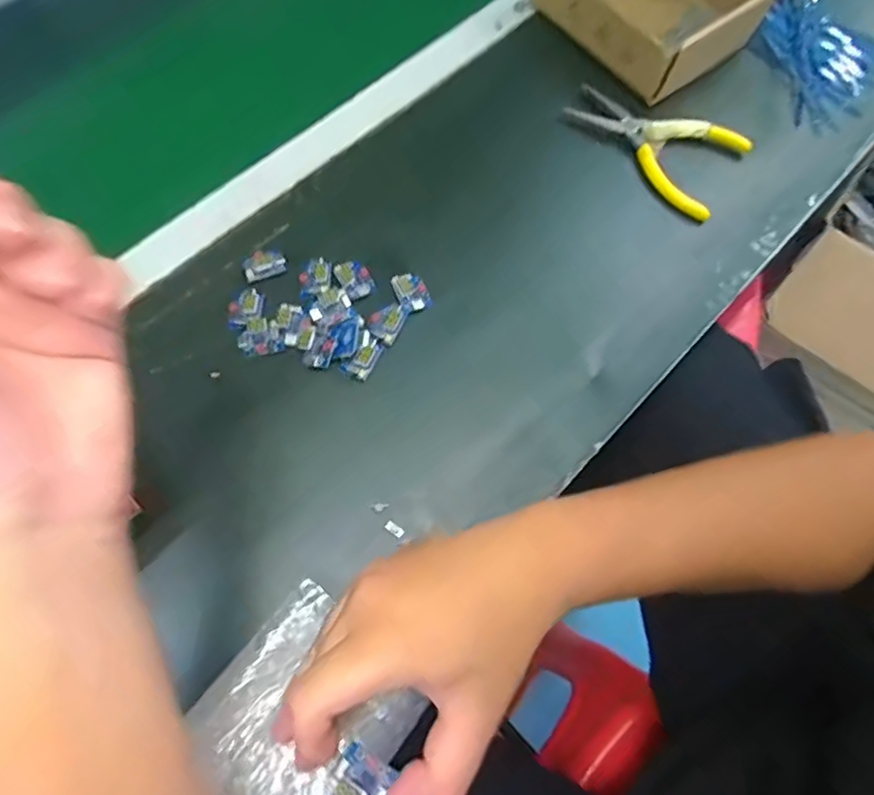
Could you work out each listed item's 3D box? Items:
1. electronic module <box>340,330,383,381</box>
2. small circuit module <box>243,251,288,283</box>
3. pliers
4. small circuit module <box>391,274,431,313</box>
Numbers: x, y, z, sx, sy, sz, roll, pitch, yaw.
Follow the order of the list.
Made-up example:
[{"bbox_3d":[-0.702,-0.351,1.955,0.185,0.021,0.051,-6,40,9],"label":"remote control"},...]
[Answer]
[{"bbox_3d":[-0.050,-0.028,0.403,0.018,0.006,0.032,31,70,8],"label":"electronic module"},{"bbox_3d":[-0.125,-0.097,0.430,0.030,0.004,0.023,-17,71,-10],"label":"small circuit module"},{"bbox_3d":[0.184,-0.219,0.494,0.150,0.018,0.083,43,72,12],"label":"pliers"},{"bbox_3d":[-0.019,-0.077,0.423,0.021,0.006,0.030,-29,73,-14],"label":"small circuit module"}]

